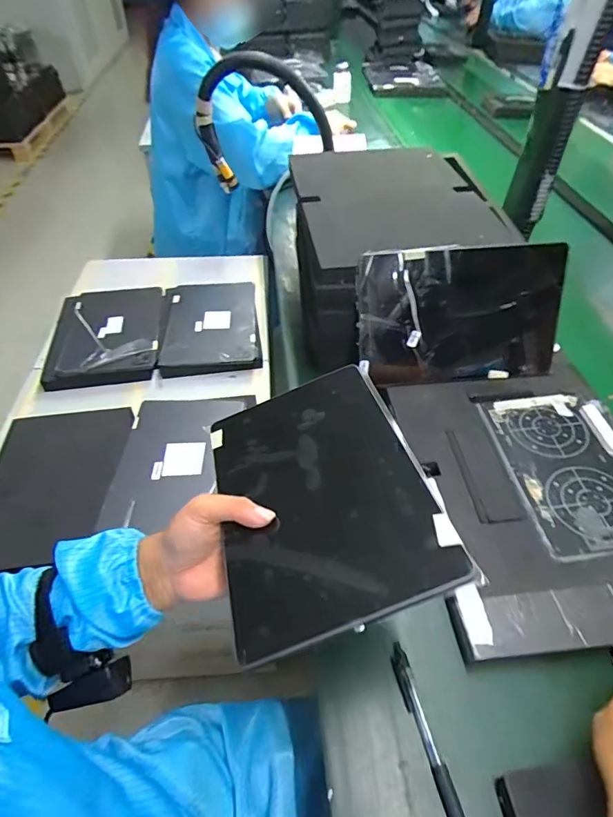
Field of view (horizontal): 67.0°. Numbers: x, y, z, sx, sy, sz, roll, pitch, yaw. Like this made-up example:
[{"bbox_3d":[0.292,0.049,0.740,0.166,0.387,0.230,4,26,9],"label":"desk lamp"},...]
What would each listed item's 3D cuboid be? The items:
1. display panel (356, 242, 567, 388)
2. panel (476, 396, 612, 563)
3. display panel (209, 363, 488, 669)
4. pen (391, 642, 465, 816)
[{"bbox_3d":[0.193,-0.116,0.592,0.252,0.169,0.013,-4,22,0],"label":"display panel"},{"bbox_3d":[0.297,0.064,0.519,0.139,0.014,0.207,-4,48,-4],"label":"panel"},{"bbox_3d":[0.005,0.060,0.387,0.164,0.006,0.246,-23,40,0],"label":"display panel"},{"bbox_3d":[0.097,0.266,0.375,0.014,0.007,0.139,-11,49,-10],"label":"pen"}]

